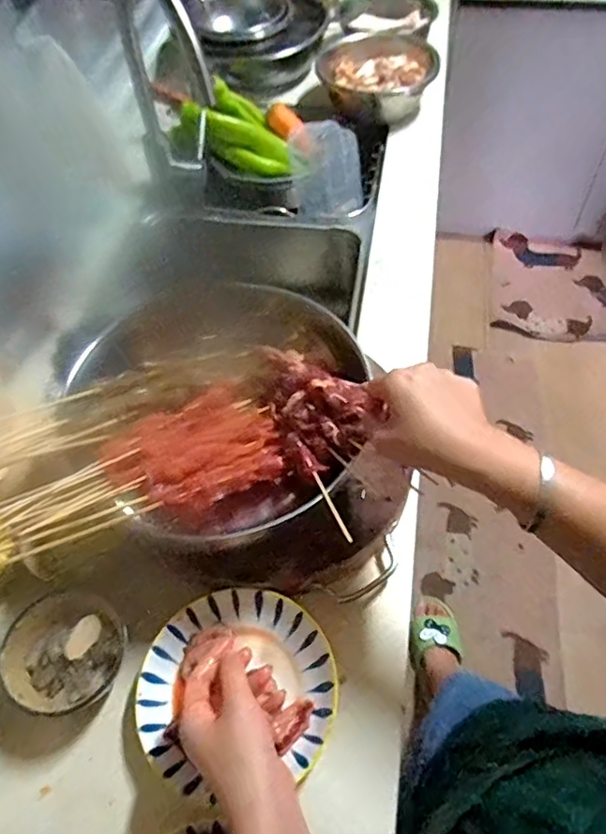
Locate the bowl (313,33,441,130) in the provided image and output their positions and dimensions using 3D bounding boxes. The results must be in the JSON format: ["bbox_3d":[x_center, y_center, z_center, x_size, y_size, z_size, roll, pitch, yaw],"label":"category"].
[{"bbox_3d":[0.136,-0.642,1.101,0.223,0.079,0.199,10,57,10],"label":"bowl"}]

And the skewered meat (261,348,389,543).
[{"bbox_3d":[0.020,0.002,0.560,0.090,0.032,0.235,-46,44,11],"label":"skewered meat"}]

